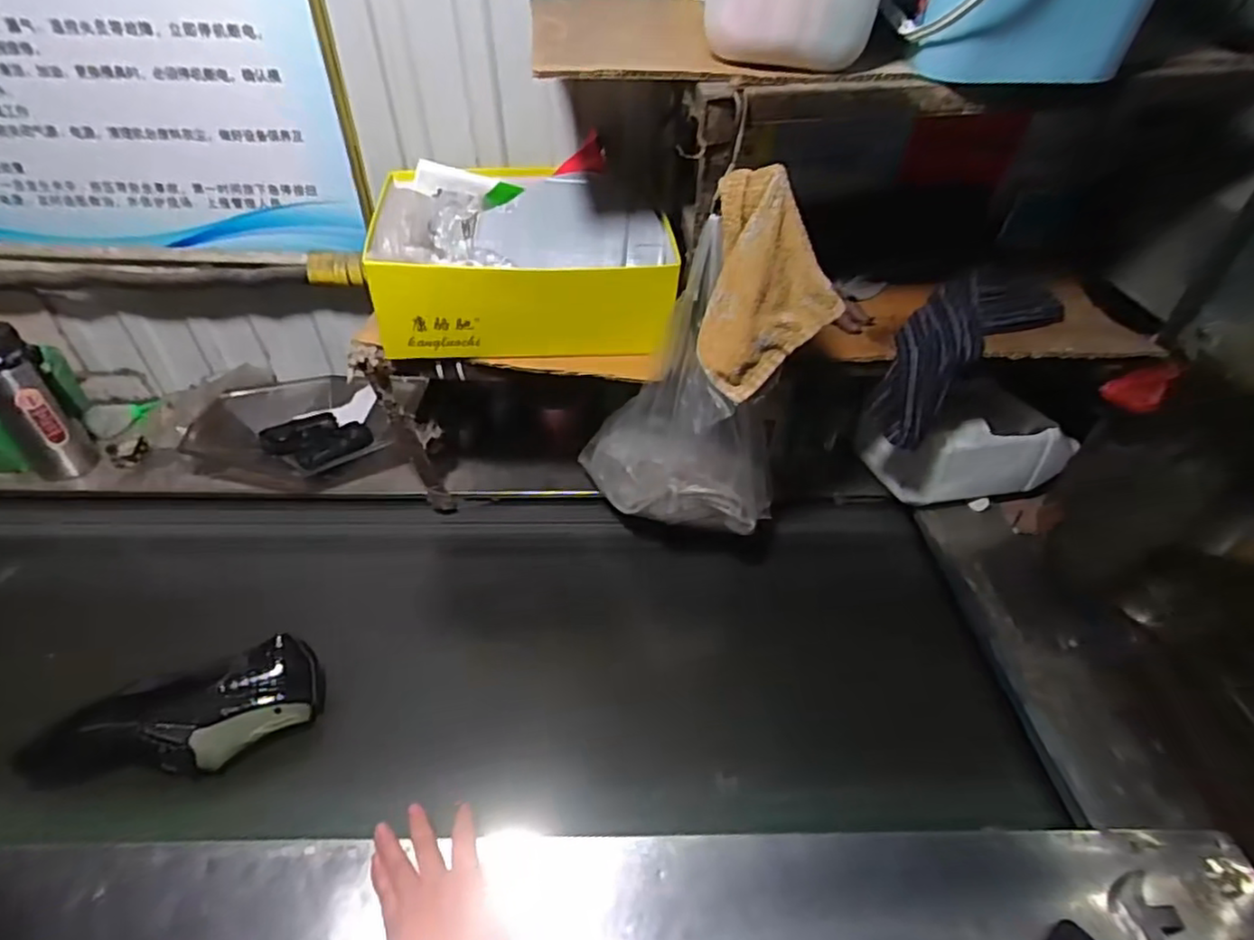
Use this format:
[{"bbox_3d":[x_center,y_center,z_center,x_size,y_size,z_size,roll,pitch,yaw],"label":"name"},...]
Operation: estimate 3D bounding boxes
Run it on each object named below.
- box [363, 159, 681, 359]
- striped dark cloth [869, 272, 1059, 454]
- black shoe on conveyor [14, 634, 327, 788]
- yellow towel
[{"bbox_3d":[-0.115,-0.258,0.786,0.334,0.130,0.260,1,43,-1],"label":"box"},{"bbox_3d":[0.400,-0.145,0.801,0.245,0.098,0.124,-42,55,-13],"label":"striped dark cloth"},{"bbox_3d":[-0.460,0.267,0.673,0.254,0.092,0.097,-12,44,-15],"label":"black shoe on conveyor"},{"bbox_3d":[0.136,-0.164,0.613,0.126,0.200,0.050,18,45,17],"label":"yellow towel"}]

